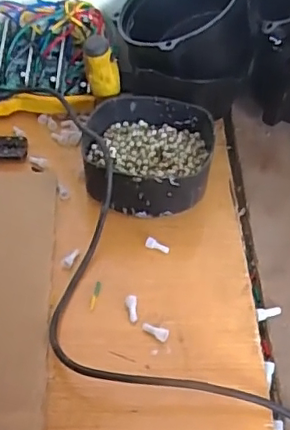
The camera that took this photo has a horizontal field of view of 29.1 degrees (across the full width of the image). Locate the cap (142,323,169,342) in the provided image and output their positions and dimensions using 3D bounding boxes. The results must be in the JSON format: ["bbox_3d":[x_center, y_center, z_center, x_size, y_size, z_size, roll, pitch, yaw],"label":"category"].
[{"bbox_3d":[0.008,0.087,0.418,0.021,0.005,0.008,25,49,21],"label":"cap"}]

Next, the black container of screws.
[{"bbox_3d":[0.003,-0.054,0.526,0.120,0.050,0.131,5,45,3],"label":"black container of screws"}]

